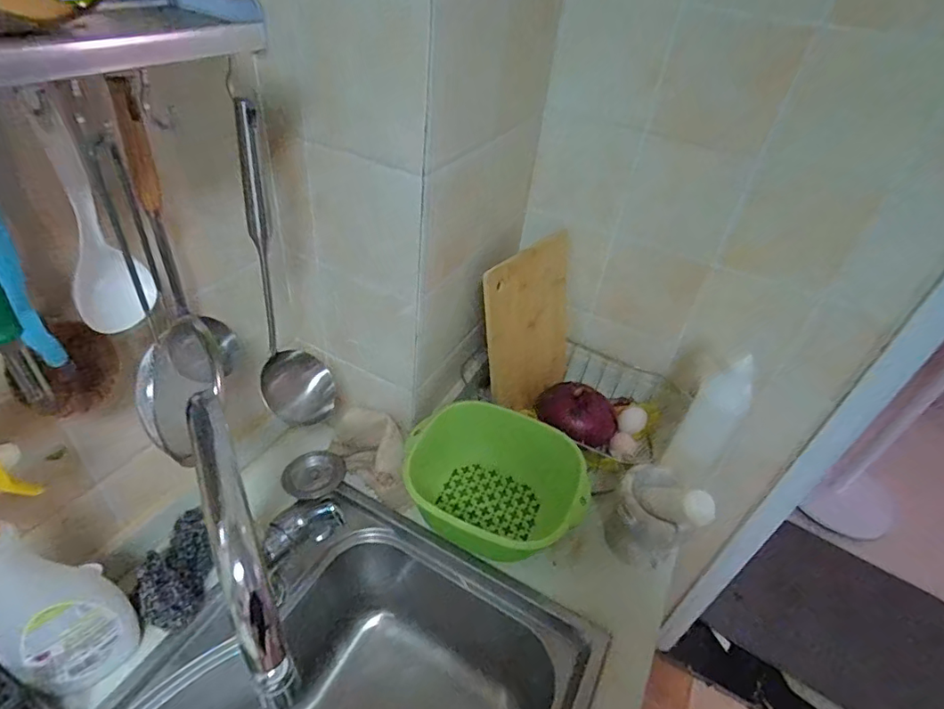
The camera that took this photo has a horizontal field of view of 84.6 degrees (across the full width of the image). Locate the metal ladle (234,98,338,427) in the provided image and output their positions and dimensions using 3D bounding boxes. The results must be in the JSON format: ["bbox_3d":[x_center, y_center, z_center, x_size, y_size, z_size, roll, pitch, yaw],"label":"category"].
[{"bbox_3d":[-0.189,-0.068,0.526,0.074,0.342,0.064,-3,41,-13],"label":"metal ladle"}]

